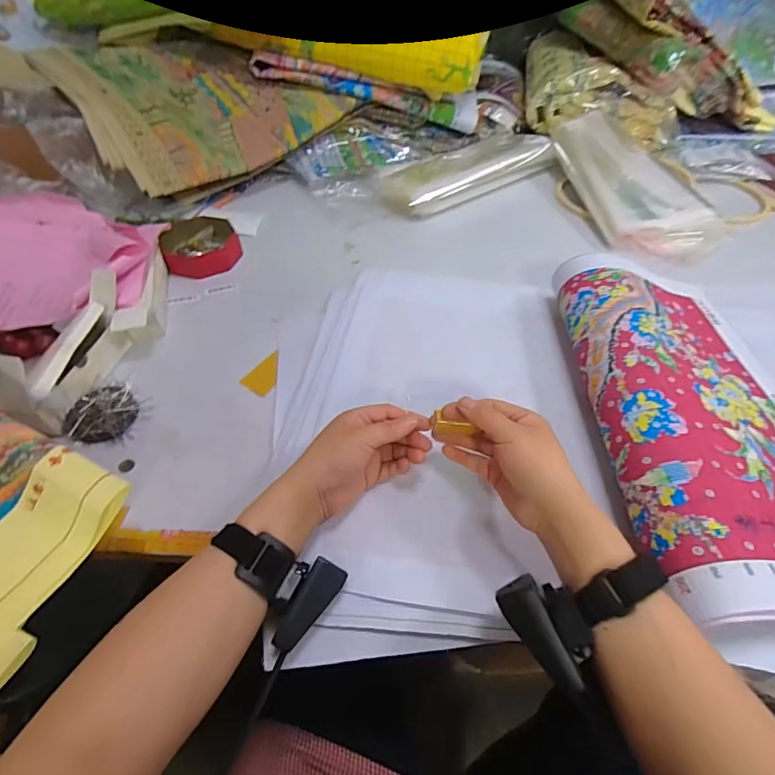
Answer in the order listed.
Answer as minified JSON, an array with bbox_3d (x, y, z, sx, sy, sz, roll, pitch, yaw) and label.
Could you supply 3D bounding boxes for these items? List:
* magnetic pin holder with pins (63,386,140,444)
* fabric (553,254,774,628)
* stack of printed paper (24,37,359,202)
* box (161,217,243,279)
[{"bbox_3d":[-0.318,0.031,0.498,0.059,0.030,0.072,34,55,26],"label":"magnetic pin holder with pins"},{"bbox_3d":[0.323,0.009,0.457,0.253,0.065,0.408,-5,51,-2],"label":"fabric"},{"bbox_3d":[-0.342,-0.552,0.844,0.483,0.113,0.355,-32,74,-31],"label":"stack of printed paper"},{"bbox_3d":[-0.289,-0.219,0.686,0.112,0.042,0.111,-26,52,-18],"label":"box"}]

